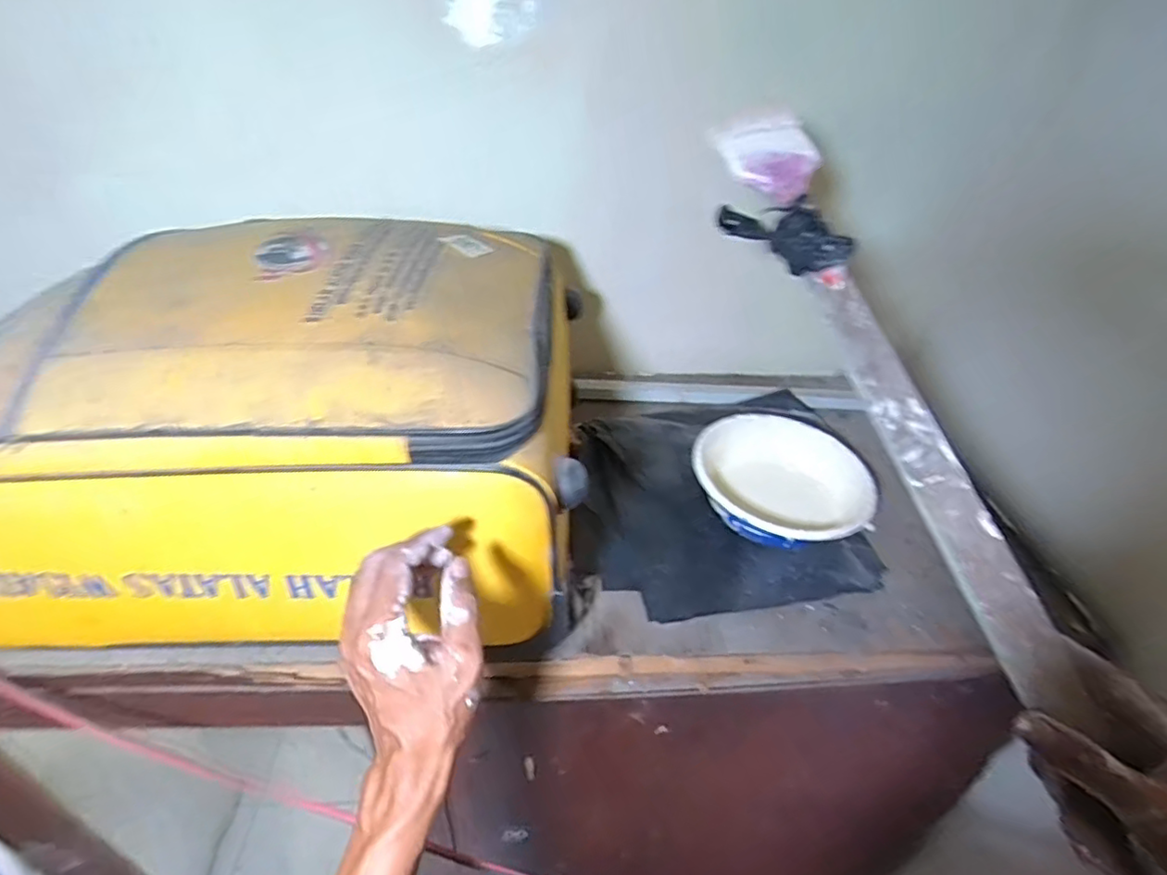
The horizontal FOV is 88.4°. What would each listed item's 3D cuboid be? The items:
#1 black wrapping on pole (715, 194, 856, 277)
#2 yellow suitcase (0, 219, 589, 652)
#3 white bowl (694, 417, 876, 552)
[{"bbox_3d":[0.164,-0.167,0.481,0.033,0.042,0.138,-17,41,-26],"label":"black wrapping on pole"},{"bbox_3d":[-0.286,-0.032,0.596,0.551,0.284,0.366,2,36,-3],"label":"yellow suitcase"},{"bbox_3d":[0.229,0.059,0.721,0.199,0.079,0.199,2,36,-2],"label":"white bowl"}]

